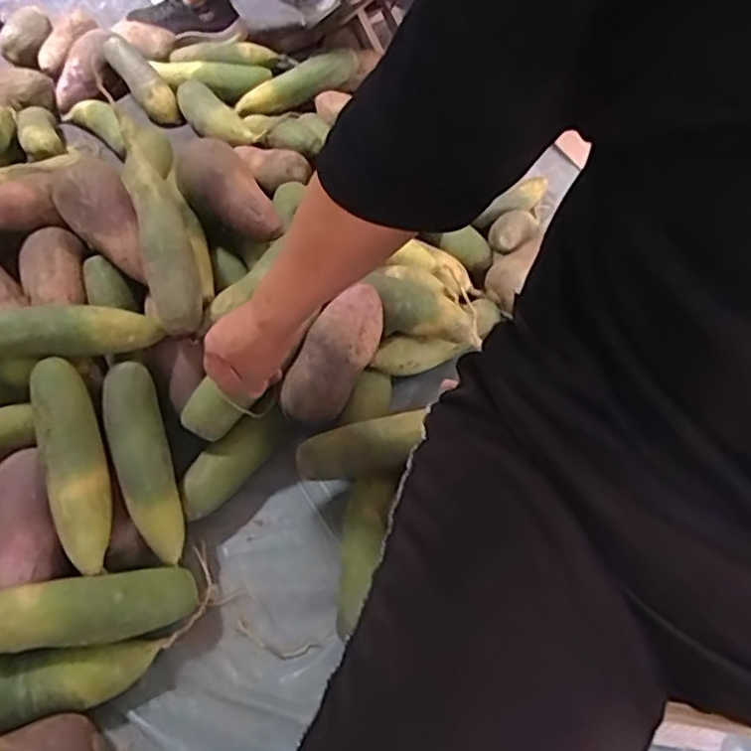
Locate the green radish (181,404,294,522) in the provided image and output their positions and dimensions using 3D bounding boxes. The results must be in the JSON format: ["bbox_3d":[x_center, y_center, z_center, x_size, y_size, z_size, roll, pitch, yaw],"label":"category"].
[{"bbox_3d":[-0.152,0.086,0.685,0.140,0.040,0.049,-38,63,-26],"label":"green radish"}]

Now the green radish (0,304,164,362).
[{"bbox_3d":[-0.313,-0.043,0.658,0.178,0.059,0.046,-9,54,-9],"label":"green radish"}]

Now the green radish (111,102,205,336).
[{"bbox_3d":[-0.226,-0.156,0.690,0.057,0.055,0.224,-15,80,-11],"label":"green radish"}]

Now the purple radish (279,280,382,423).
[{"bbox_3d":[-0.043,-0.016,0.673,0.051,0.055,0.161,33,98,20],"label":"purple radish"}]

